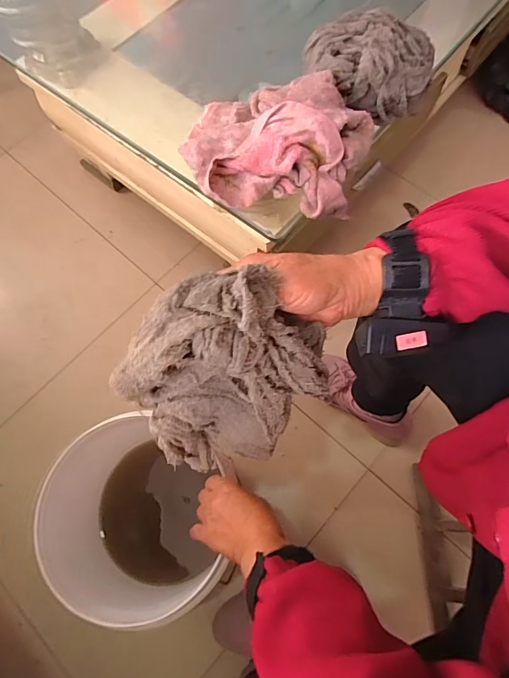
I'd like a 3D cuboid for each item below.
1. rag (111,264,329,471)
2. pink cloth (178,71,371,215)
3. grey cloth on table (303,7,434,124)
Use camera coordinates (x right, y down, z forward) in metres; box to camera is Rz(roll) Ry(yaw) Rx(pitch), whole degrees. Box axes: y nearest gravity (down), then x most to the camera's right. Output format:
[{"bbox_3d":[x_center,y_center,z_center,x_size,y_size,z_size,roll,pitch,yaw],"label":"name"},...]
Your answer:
[{"bbox_3d":[-0.019,0.024,0.315,0.150,0.114,0.111,-33,73,-10],"label":"rag"},{"bbox_3d":[0.023,-0.223,0.457,0.207,0.063,0.153,8,71,6],"label":"pink cloth"},{"bbox_3d":[0.129,-0.322,0.483,0.144,0.064,0.086,18,72,9],"label":"grey cloth on table"}]

